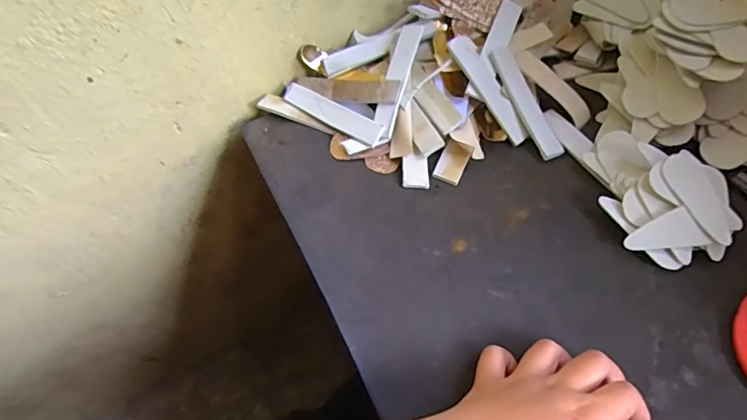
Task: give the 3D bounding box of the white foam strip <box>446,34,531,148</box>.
[{"bbox_3d":[0.102,-0.106,0.419,0.023,0.004,0.107,-30,86,-14],"label":"white foam strip"}]

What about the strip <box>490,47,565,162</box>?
[{"bbox_3d":[0.132,-0.092,0.412,0.021,0.005,0.108,-20,76,-8],"label":"strip"}]

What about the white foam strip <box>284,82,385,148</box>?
[{"bbox_3d":[-0.039,-0.086,0.426,0.110,0.005,0.021,30,97,23],"label":"white foam strip"}]

